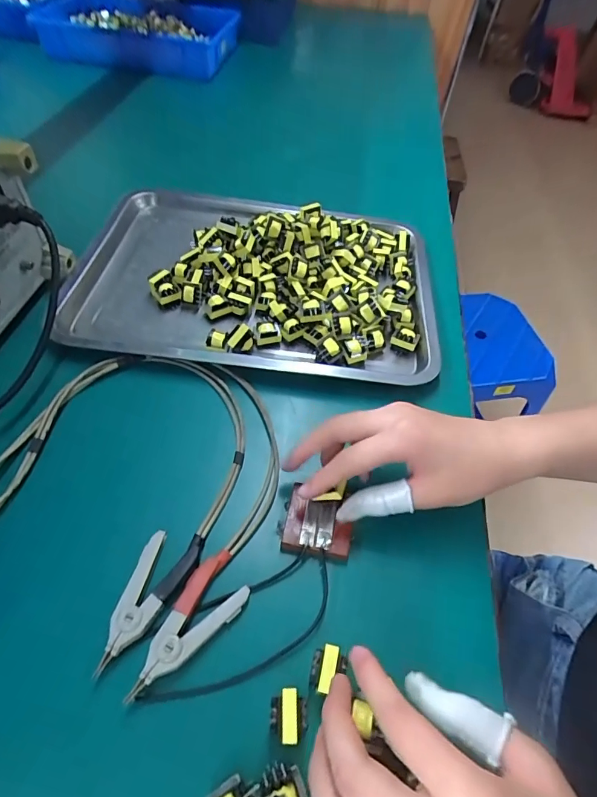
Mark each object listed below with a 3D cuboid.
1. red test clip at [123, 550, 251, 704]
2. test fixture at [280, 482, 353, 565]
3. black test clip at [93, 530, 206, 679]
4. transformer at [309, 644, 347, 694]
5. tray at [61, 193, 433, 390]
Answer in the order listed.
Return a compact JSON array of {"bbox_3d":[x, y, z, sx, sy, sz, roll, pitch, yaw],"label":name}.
[{"bbox_3d":[-0.063,0.144,0.272,0.038,0.017,0.093,22,54,11],"label":"red test clip"},{"bbox_3d":[0.015,0.093,0.317,0.048,0.018,0.045,10,52,7],"label":"test fixture"},{"bbox_3d":[-0.094,0.127,0.278,0.035,0.012,0.087,15,53,7],"label":"black test clip"},{"bbox_3d":[0.018,0.159,0.254,0.019,0.015,0.024,12,52,8],"label":"transformer"},{"bbox_3d":[-0.047,-0.150,0.487,0.400,0.042,0.295,7,53,0],"label":"tray"}]

